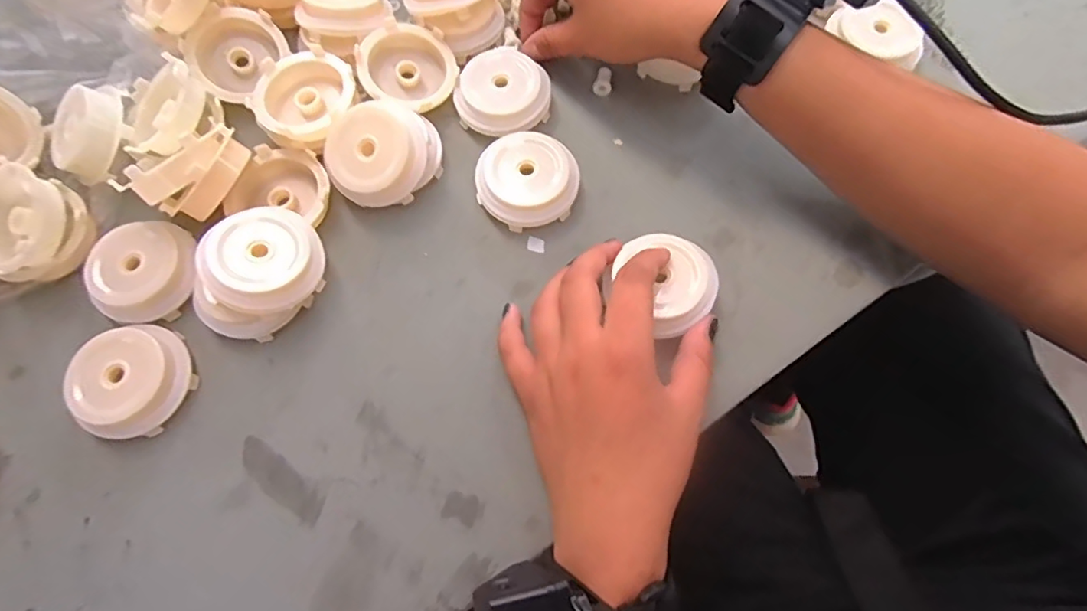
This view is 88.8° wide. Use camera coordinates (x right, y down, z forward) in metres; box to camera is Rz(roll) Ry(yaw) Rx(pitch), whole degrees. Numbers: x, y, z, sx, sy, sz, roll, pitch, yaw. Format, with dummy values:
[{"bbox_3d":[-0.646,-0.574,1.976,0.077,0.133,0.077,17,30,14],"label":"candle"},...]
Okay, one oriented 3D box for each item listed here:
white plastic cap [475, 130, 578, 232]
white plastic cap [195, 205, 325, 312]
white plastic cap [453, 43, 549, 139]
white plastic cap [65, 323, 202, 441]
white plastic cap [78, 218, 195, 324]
[{"bbox_3d":[-0.010,-0.072,0.320,0.056,0.023,0.051,0,71,0],"label":"white plastic cap"},{"bbox_3d":[-0.145,-0.023,0.291,0.055,0.020,0.059,8,67,-18],"label":"white plastic cap"},{"bbox_3d":[-0.023,-0.131,0.340,0.056,0.015,0.056,2,81,-11],"label":"white plastic cap"},{"bbox_3d":[-0.210,0.039,0.283,0.050,0.024,0.050,0,71,0],"label":"white plastic cap"},{"bbox_3d":[-0.219,-0.019,0.301,0.049,0.022,0.052,0,71,0],"label":"white plastic cap"}]

